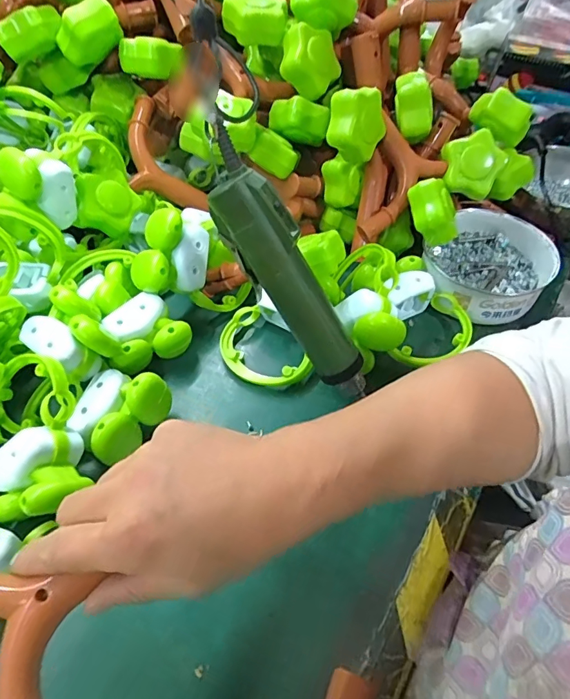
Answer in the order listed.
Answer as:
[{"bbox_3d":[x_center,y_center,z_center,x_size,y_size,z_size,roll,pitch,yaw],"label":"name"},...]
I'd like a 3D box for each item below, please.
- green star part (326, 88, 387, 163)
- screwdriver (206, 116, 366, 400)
[{"bbox_3d":[0.076,-0.231,0.470,0.059,0.063,0.050,9,52,7],"label":"green star part"},{"bbox_3d":[0.002,-0.054,0.367,0.044,0.237,0.032,-2,39,47],"label":"screwdriver"}]

